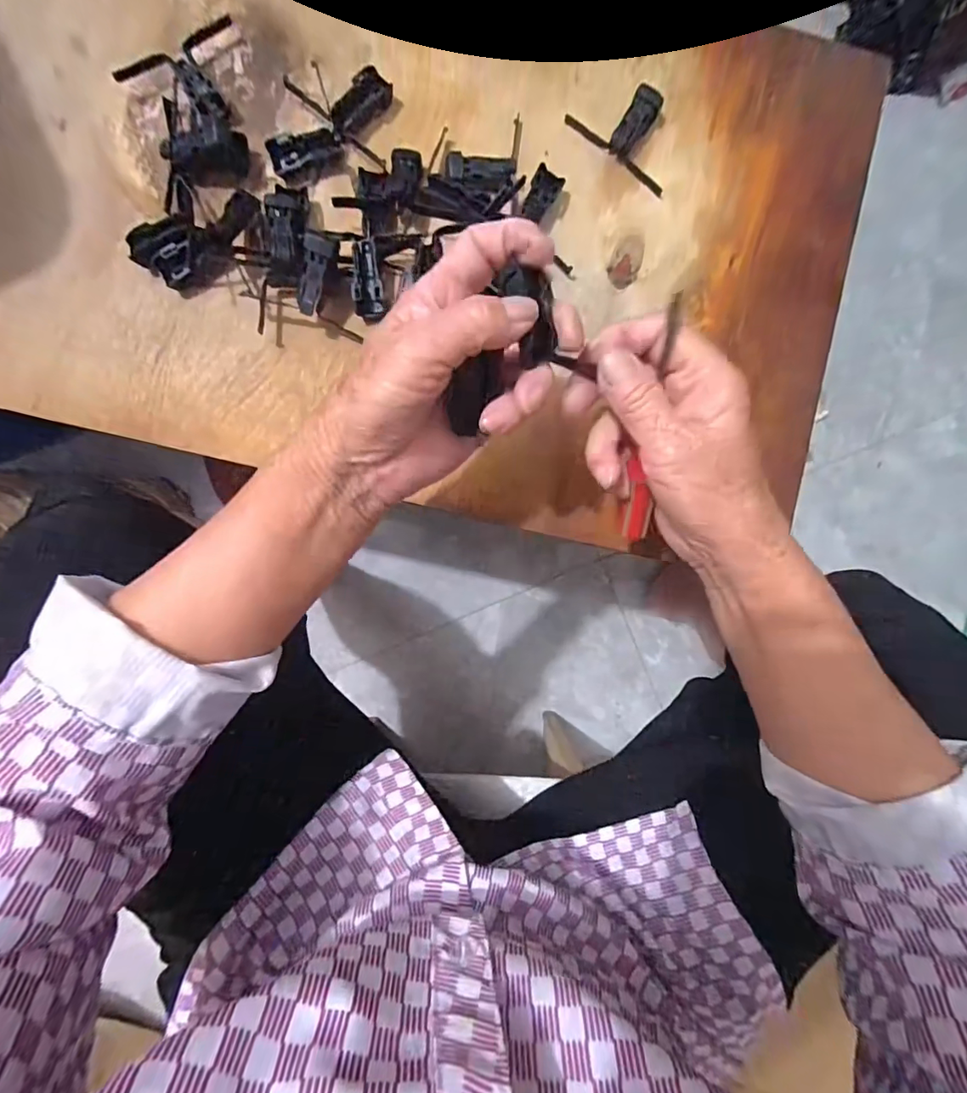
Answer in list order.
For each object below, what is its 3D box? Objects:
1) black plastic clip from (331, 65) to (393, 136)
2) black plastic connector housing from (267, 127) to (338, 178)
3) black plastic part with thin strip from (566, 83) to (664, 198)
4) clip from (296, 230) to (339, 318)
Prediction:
[{"bbox_3d":[-0.084,-0.300,0.326,0.021,0.012,0.048,42,87,-2],"label":"black plastic clip"},{"bbox_3d":[-0.120,-0.264,0.322,0.045,0.010,0.017,-18,91,-3],"label":"black plastic connector housing"},{"bbox_3d":[0.106,-0.294,0.338,0.082,0.015,0.048,37,88,-3],"label":"black plastic part with thin strip"},{"bbox_3d":[-0.109,-0.174,0.309,0.015,0.014,0.047,22,106,-3],"label":"clip"}]

